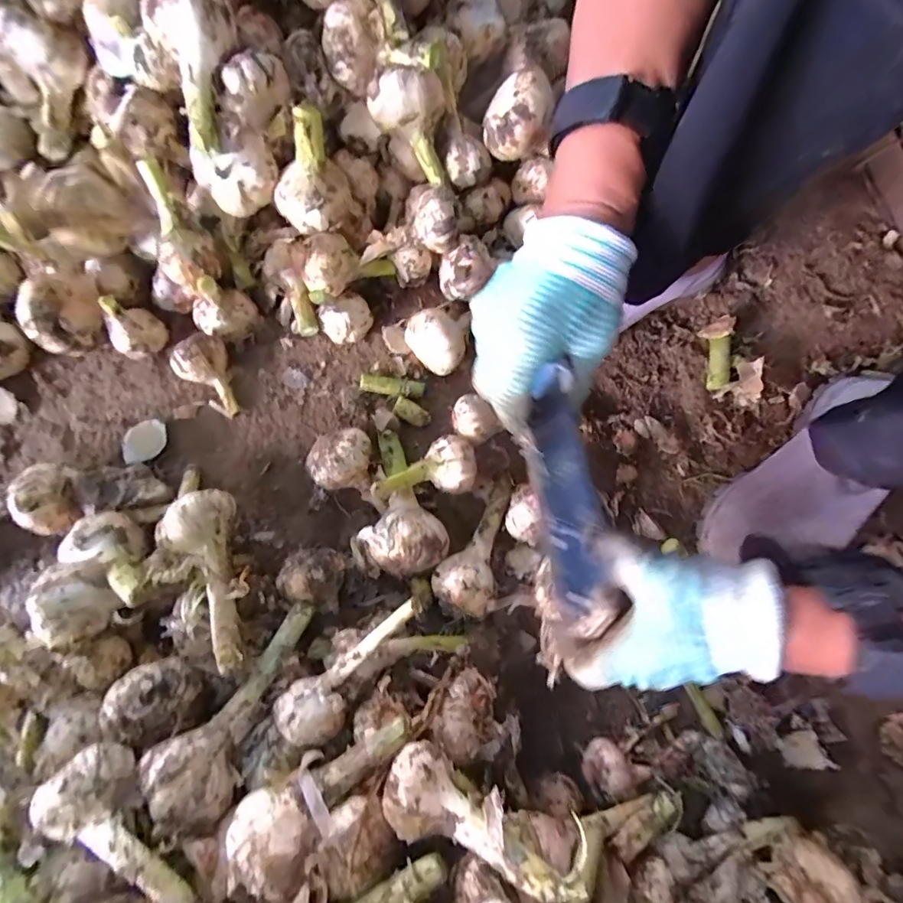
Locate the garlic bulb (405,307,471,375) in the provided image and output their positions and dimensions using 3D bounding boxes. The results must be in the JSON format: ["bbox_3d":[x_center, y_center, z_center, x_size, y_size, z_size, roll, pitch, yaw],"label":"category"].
[{"bbox_3d":[-0.013,-0.099,0.415,0.053,0.054,0.056,-13,79,-4],"label":"garlic bulb"}]

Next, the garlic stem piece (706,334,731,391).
[{"bbox_3d":[0.254,-0.084,0.436,0.015,0.019,0.050,7,78,0],"label":"garlic stem piece"}]

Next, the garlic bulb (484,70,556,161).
[{"bbox_3d":[0.055,-0.286,0.382,0.052,0.051,0.054,0,78,-1],"label":"garlic bulb"}]

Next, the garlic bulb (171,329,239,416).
[{"bbox_3d":[-0.212,-0.069,0.410,0.046,0.052,0.059,-42,82,-9],"label":"garlic bulb"}]

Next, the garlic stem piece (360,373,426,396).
[{"bbox_3d":[-0.056,-0.060,0.425,0.061,0.017,0.017,10,78,1],"label":"garlic stem piece"}]

